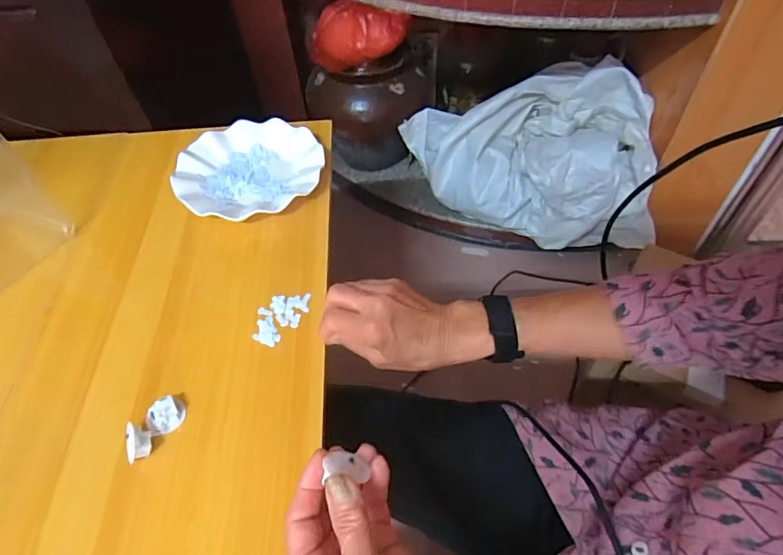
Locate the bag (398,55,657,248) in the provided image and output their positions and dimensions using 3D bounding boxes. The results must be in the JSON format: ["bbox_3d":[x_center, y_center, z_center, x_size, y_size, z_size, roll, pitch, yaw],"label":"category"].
[{"bbox_3d":[0.288,-0.270,1.062,0.526,0.250,0.293,4,52,6],"label":"bag"}]

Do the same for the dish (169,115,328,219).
[{"bbox_3d":[-0.179,-0.135,0.621,0.184,0.026,0.181,-2,52,2],"label":"dish"}]

